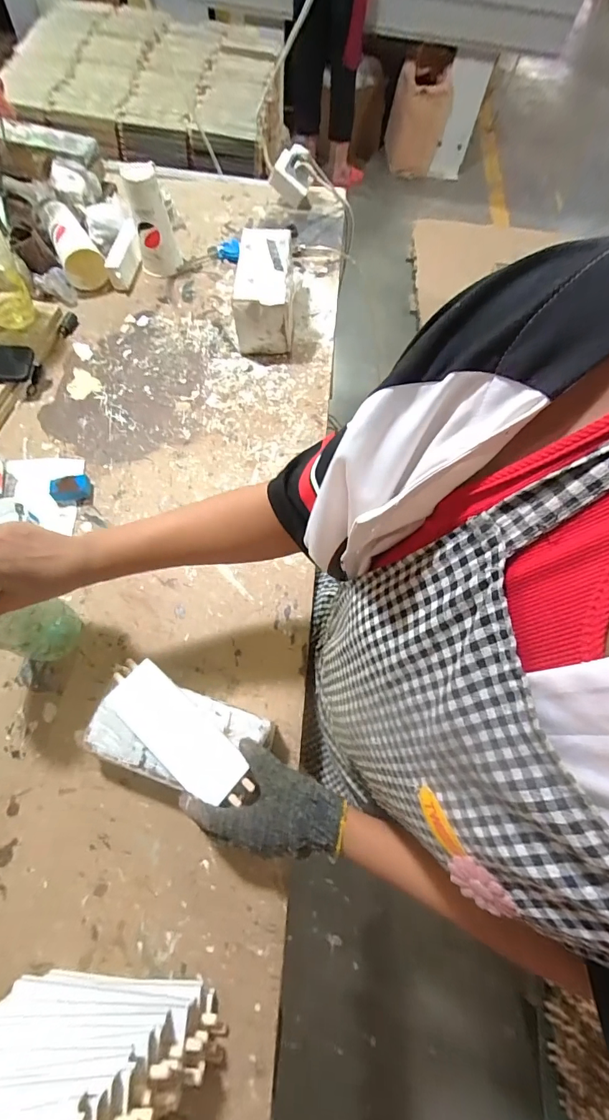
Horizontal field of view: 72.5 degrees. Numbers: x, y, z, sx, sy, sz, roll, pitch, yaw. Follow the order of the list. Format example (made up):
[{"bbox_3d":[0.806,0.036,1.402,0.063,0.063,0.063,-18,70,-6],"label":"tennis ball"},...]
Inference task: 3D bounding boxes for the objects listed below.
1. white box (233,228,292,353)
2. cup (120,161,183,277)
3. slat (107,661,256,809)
[{"bbox_3d":[-0.074,-0.513,0.807,0.098,0.108,0.237,1,65,0],"label":"white box"},{"bbox_3d":[-0.311,-0.690,0.851,0.079,0.167,0.093,-15,66,-8],"label":"cup"},{"bbox_3d":[-0.144,0.193,0.470,0.192,0.014,0.065,38,69,15],"label":"slat"}]

